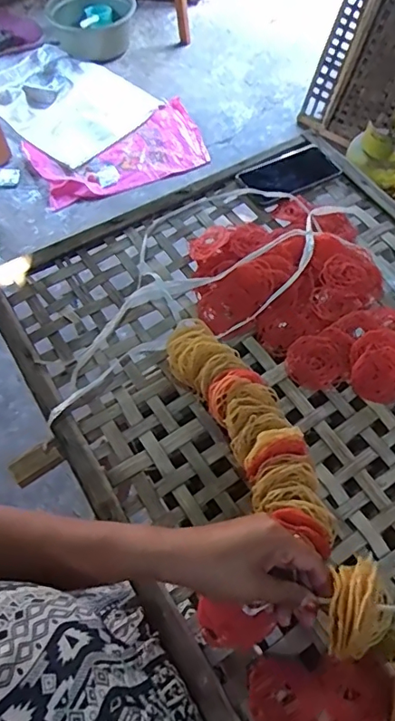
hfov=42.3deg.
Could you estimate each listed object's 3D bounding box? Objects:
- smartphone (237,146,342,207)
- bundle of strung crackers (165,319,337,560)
[{"bbox_3d":[0.139,-0.286,0.781,0.146,0.010,0.079,-28,64,-14],"label":"smartphone"},{"bbox_3d":[0.055,0.067,0.560,0.077,0.054,0.290,-25,56,-13],"label":"bundle of strung crackers"}]

